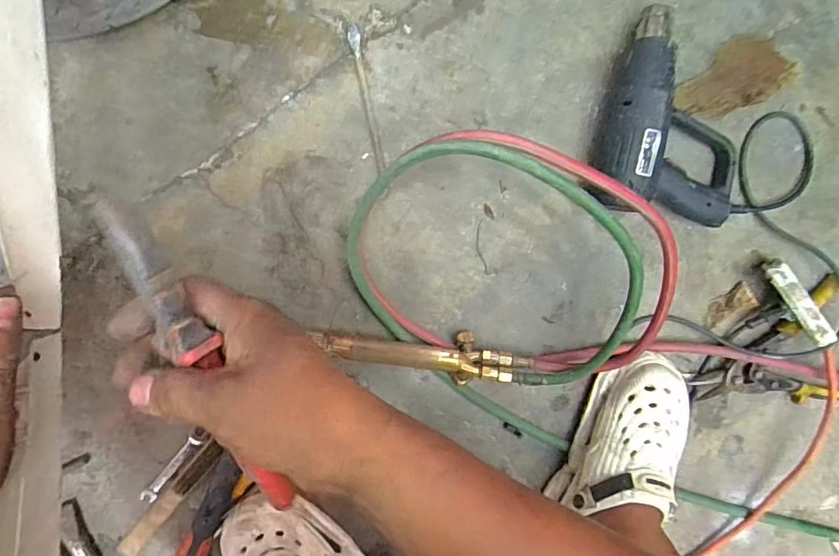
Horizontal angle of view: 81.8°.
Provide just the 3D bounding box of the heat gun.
[{"bbox_3d":[0.301,-0.182,0.559,0.186,0.064,0.220,10,95,-4],"label":"heat gun"}]

